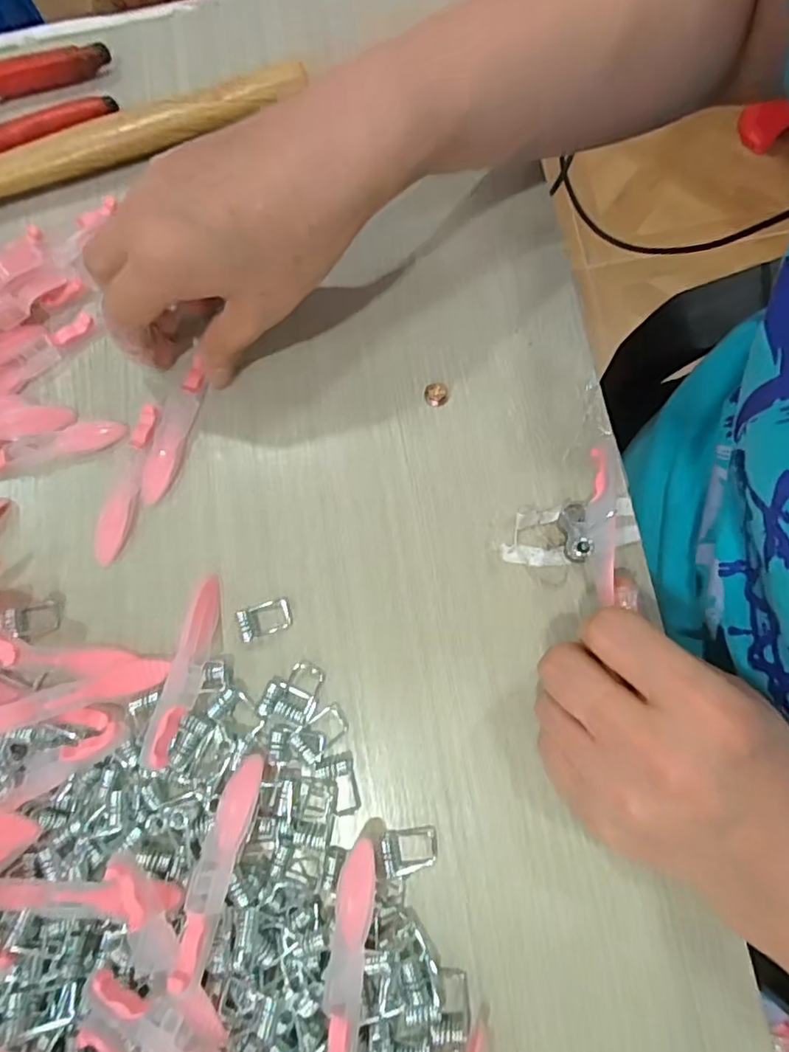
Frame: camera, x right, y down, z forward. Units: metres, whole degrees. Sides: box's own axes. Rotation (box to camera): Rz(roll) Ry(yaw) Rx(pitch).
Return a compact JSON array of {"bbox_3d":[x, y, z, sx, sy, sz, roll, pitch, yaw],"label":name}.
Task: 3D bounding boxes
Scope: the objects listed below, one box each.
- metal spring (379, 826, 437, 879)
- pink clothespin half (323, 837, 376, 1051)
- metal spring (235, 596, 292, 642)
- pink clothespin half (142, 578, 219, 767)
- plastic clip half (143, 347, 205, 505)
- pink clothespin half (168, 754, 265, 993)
[{"bbox_3d":[0.006,0.130,0.230,0.022,0.007,0.018,-7,77,2],"label":"metal spring"},{"bbox_3d":[-0.017,0.161,0.215,0.014,0.014,0.073,7,78,5],"label":"pink clothespin half"},{"bbox_3d":[-0.057,0.040,0.255,0.022,0.006,0.015,-19,77,-1],"label":"metal spring"},{"bbox_3d":[-0.088,0.060,0.246,0.013,0.007,0.078,10,62,1],"label":"pink clothespin half"},{"bbox_3d":[-0.104,-0.046,0.274,0.014,0.004,0.071,17,83,3],"label":"plastic clip half"},{"bbox_3d":[-0.066,0.126,0.219,0.013,0.009,0.076,12,55,2],"label":"pink clothespin half"}]

